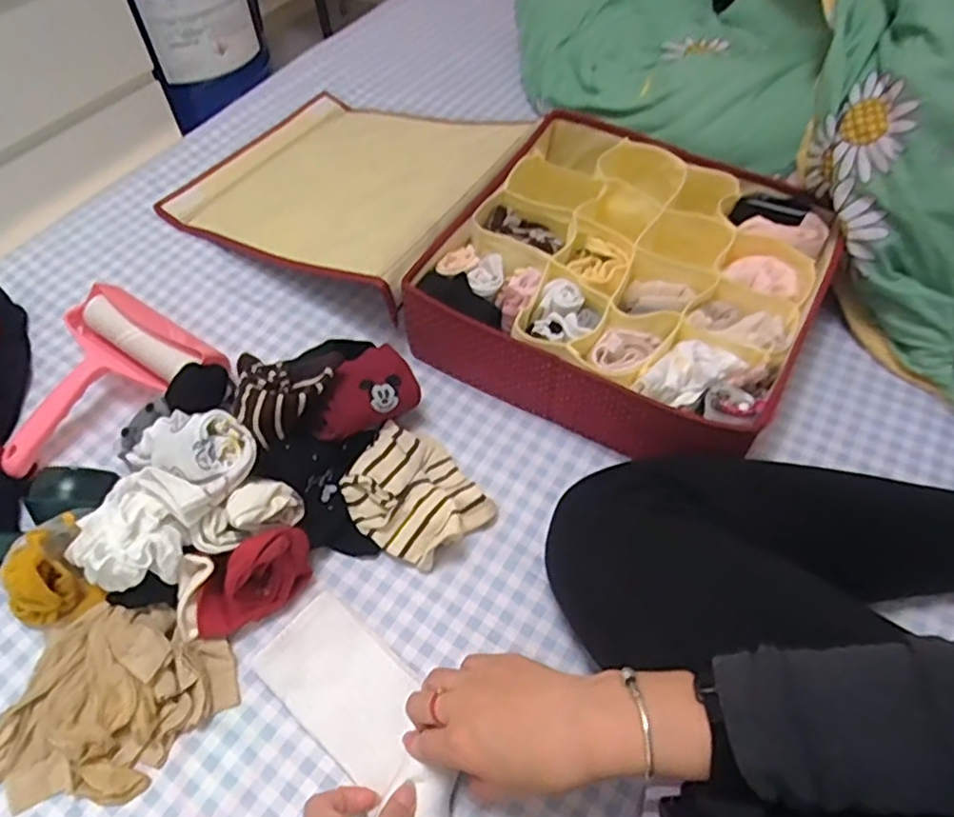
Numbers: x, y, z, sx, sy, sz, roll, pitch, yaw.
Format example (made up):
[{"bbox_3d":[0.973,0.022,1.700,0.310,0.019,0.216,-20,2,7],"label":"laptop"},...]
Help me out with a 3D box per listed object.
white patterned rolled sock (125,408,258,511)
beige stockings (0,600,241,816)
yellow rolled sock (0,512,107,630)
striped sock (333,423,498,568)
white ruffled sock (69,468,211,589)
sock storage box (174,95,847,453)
[{"bbox_3d":[-0.235,0.027,0.522,0.141,0.049,0.071,7,50,37],"label":"white patterned rolled sock"},{"bbox_3d":[-0.266,0.207,0.464,0.166,0.043,0.122,-3,55,-3],"label":"beige stockings"},{"bbox_3d":[-0.329,0.128,0.499,0.064,0.070,0.073,-22,58,-15],"label":"yellow rolled sock"},{"bbox_3d":[-0.058,0.070,0.565,0.104,0.044,0.124,-30,61,-20],"label":"striped sock"},{"bbox_3d":[-0.251,0.086,0.481,0.081,0.047,0.093,33,61,20],"label":"white ruffled sock"},{"bbox_3d":[-0.008,-0.210,0.726,0.721,0.106,0.328,28,59,17],"label":"sock storage box"}]

